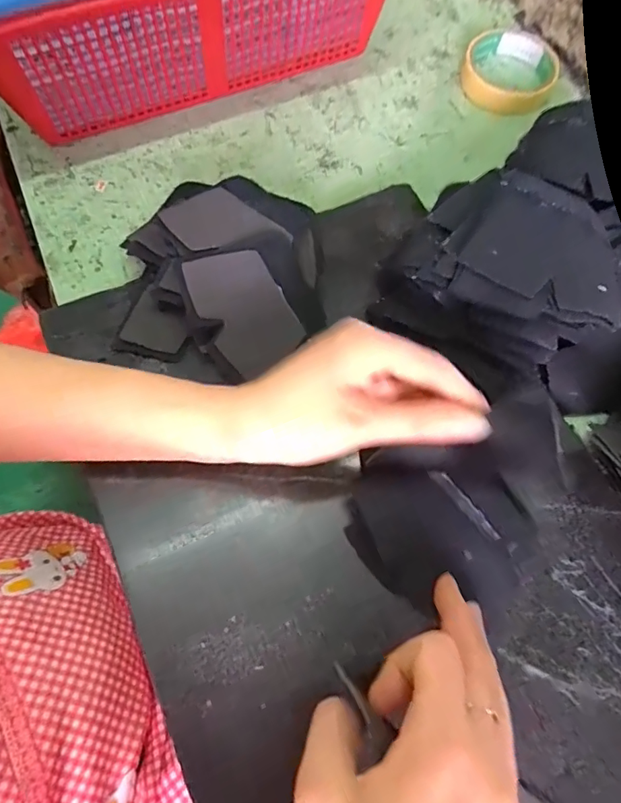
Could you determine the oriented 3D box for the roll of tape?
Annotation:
[{"bbox_3d":[0.193,-0.324,0.457,0.087,0.022,0.088,1,70,-3],"label":"roll of tape"}]

